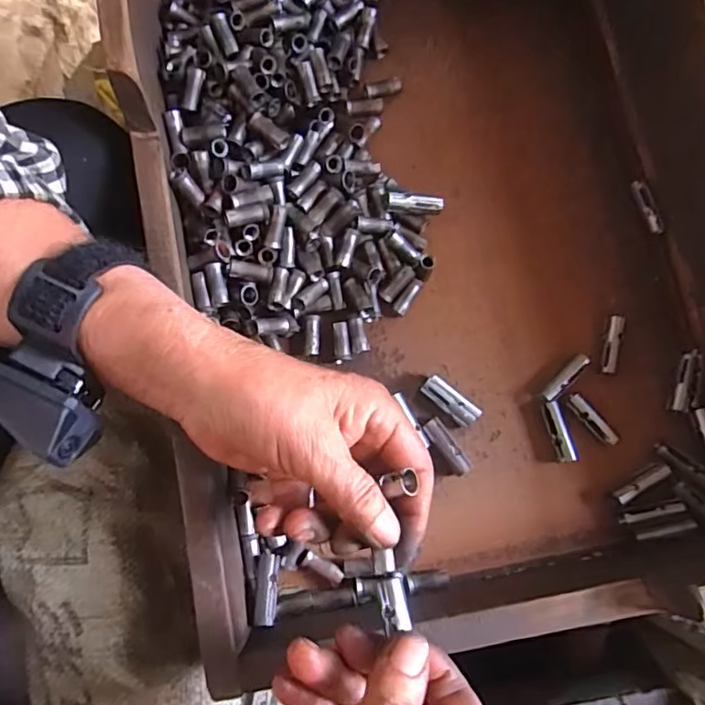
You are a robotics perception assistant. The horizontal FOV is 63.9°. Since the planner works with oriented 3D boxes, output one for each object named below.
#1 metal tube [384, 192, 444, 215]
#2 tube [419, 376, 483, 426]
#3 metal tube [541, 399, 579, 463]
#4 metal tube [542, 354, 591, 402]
[{"bbox_3d":[0.039,-0.094,0.353,0.037,0.008,0.011,3,77,0],"label":"metal tube"},{"bbox_3d":[0.059,0.030,0.344,0.037,0.011,0.013,38,79,8],"label":"tube"},{"bbox_3d":[0.125,0.048,0.341,0.011,0.011,0.036,-15,77,-4],"label":"metal tube"},{"bbox_3d":[0.130,0.016,0.346,0.037,0.009,0.009,-41,80,-9],"label":"metal tube"}]

